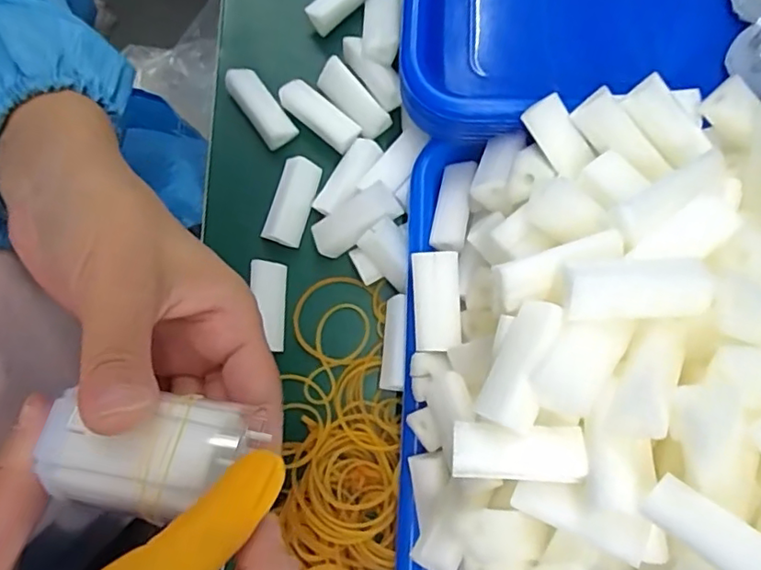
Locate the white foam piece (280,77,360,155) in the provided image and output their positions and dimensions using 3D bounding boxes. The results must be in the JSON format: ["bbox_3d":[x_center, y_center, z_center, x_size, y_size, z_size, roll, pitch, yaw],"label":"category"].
[{"bbox_3d":[-0.033,-0.092,0.316,0.046,0.012,0.018,38,82,6],"label":"white foam piece"}]

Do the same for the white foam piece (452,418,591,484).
[{"bbox_3d":[0.048,0.059,0.205,0.045,0.009,0.019,-2,79,15],"label":"white foam piece"}]

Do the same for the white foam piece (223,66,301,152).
[{"bbox_3d":[-0.065,-0.097,0.317,0.019,0.014,0.046,-38,82,-6],"label":"white foam piece"}]

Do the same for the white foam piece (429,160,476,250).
[{"bbox_3d":[0.035,-0.038,0.281,0.016,0.011,0.047,13,80,2],"label":"white foam piece"}]

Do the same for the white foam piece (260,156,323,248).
[{"bbox_3d":[-0.047,-0.044,0.308,0.021,0.008,0.045,17,80,3],"label":"white foam piece"}]

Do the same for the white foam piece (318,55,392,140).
[{"bbox_3d":[-0.015,-0.100,0.315,0.017,0.009,0.048,-42,82,-7],"label":"white foam piece"}]

